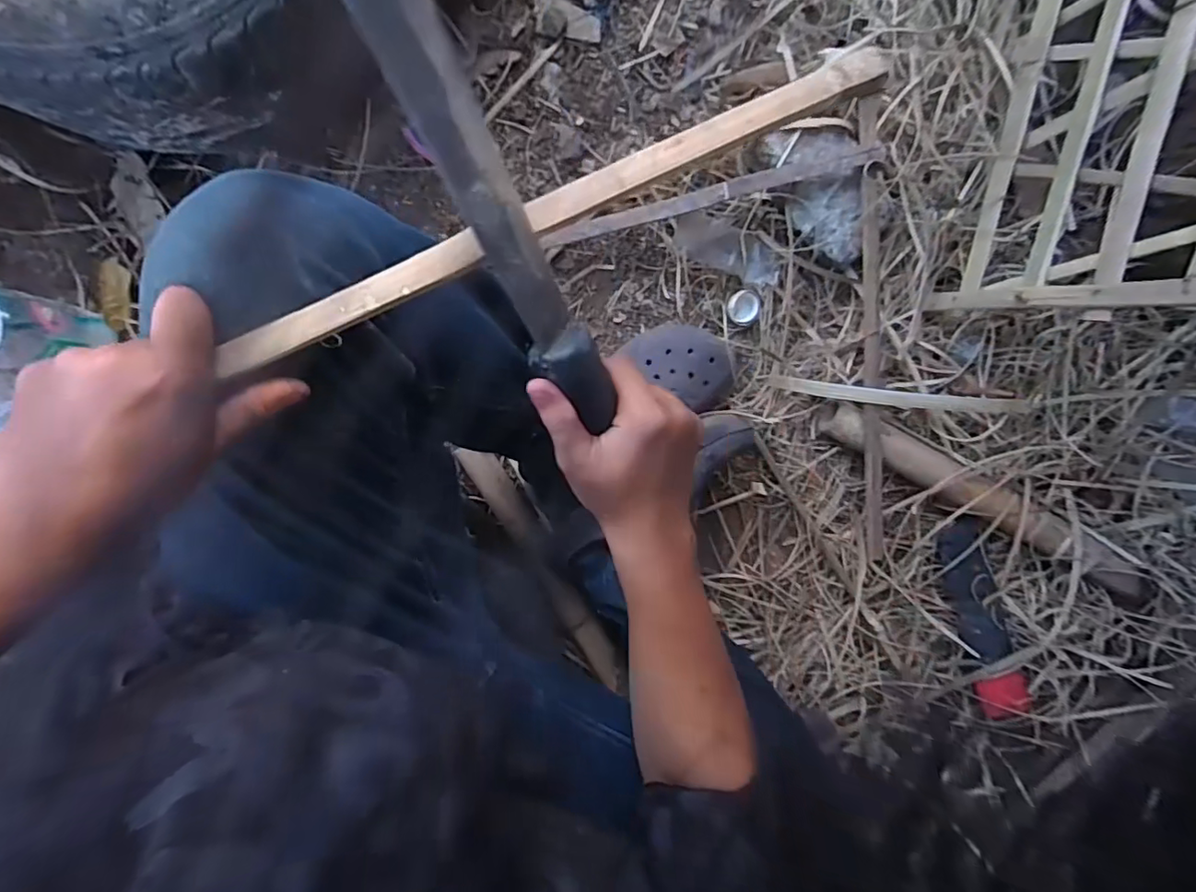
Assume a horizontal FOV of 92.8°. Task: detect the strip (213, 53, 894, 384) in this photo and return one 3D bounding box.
[{"bbox_3d":[-0.015,-0.122,0.290,0.362,0.011,0.020,-27,100,-5],"label":"strip"}]

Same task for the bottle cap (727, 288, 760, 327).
[{"bbox_3d":[0.170,-0.162,0.663,0.038,0.013,0.039,-1,98,-6],"label":"bottle cap"}]

